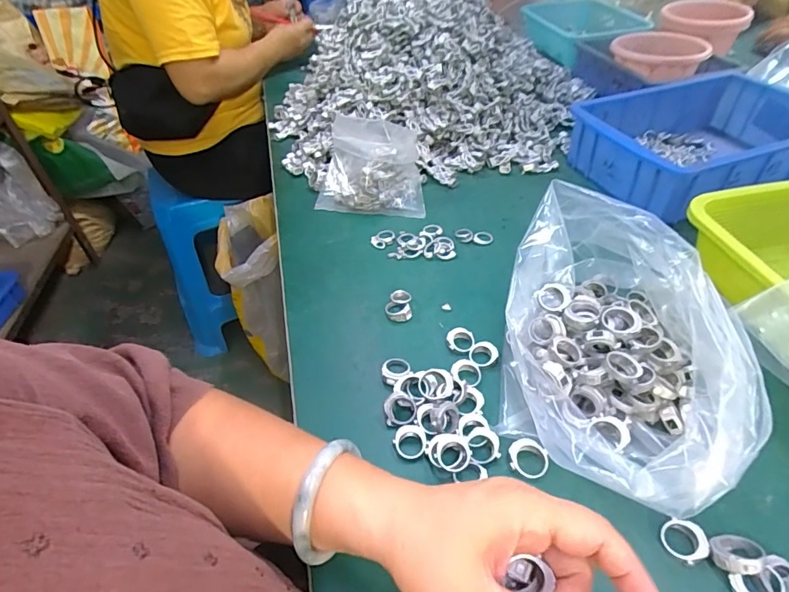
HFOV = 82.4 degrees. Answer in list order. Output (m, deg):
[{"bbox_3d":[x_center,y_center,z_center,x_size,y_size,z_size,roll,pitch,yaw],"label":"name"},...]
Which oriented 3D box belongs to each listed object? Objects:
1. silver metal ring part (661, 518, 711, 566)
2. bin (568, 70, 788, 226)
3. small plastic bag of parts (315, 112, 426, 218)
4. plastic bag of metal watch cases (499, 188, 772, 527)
[{"bbox_3d":[0.190,0.159,0.294,0.026,0.008,0.025,-2,45,2],"label":"silver metal ring part"},{"bbox_3d":[0.409,-0.206,0.603,0.292,0.080,0.202,-15,46,-11],"label":"bin"},{"bbox_3d":[-0.035,-0.179,0.602,0.142,0.090,0.128,-2,45,2],"label":"small plastic bag of parts"},{"bbox_3d":[0.164,0.025,0.348,0.141,0.132,0.244,7,46,10],"label":"plastic bag of metal watch cases"}]

